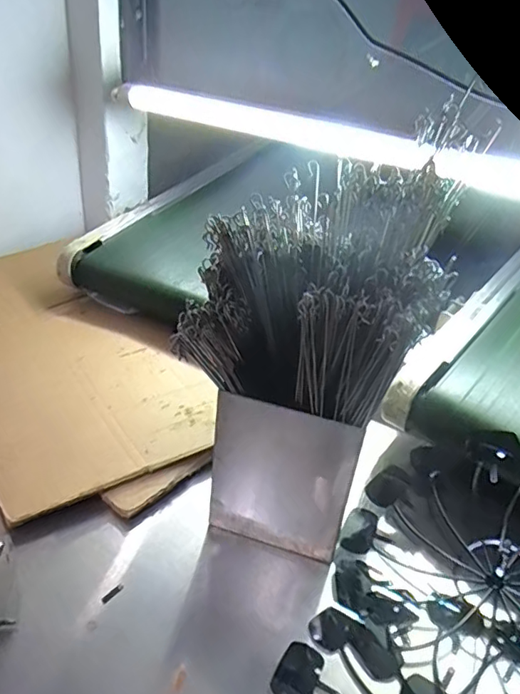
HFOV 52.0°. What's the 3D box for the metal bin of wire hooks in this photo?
[{"bbox_3d":[0.038,0.023,0.563,0.203,0.393,0.161,10,32,6],"label":"metal bin of wire hooks"}]

